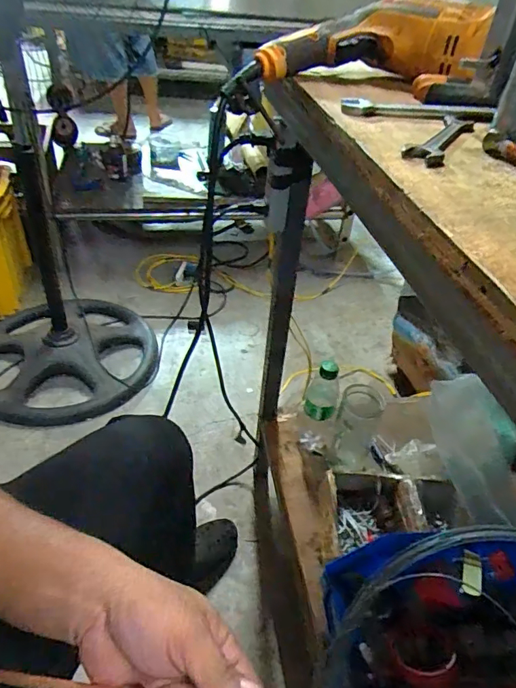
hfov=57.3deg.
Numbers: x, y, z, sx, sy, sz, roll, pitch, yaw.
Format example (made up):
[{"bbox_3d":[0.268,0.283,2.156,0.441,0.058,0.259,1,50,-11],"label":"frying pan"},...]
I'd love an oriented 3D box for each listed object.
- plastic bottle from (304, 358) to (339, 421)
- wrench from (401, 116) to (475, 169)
[{"bbox_3d":[0.114,0.076,0.814,0.056,0.109,0.067,15,41,11],"label":"plastic bottle"},{"bbox_3d":[0.140,-0.157,0.361,0.030,0.005,0.122,24,44,20],"label":"wrench"}]

